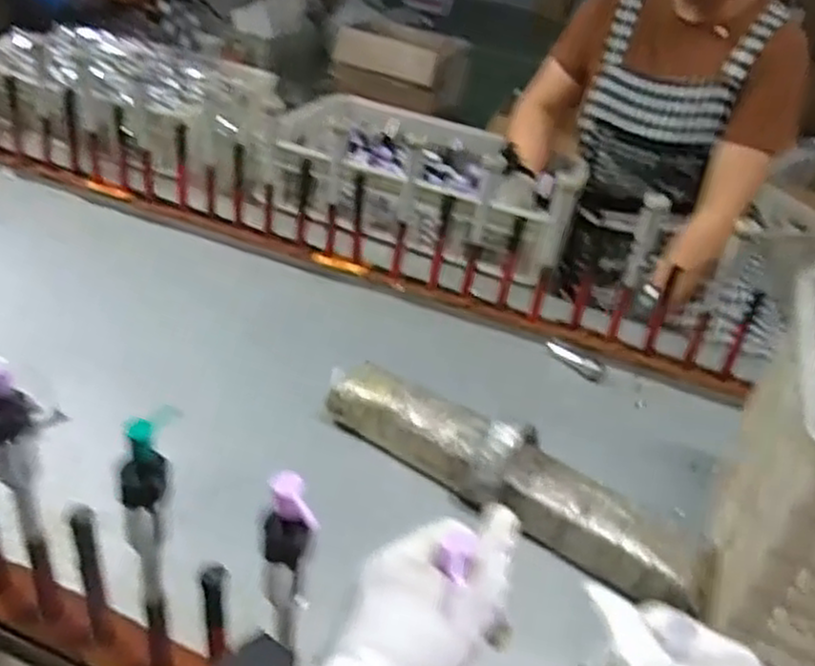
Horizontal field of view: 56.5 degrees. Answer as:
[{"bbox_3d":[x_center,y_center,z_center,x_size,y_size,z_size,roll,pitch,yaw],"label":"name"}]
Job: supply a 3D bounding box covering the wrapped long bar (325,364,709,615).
[{"bbox_3d":[0.099,0.140,0.765,0.412,0.065,0.080,25,40,28],"label":"wrapped long bar"}]

